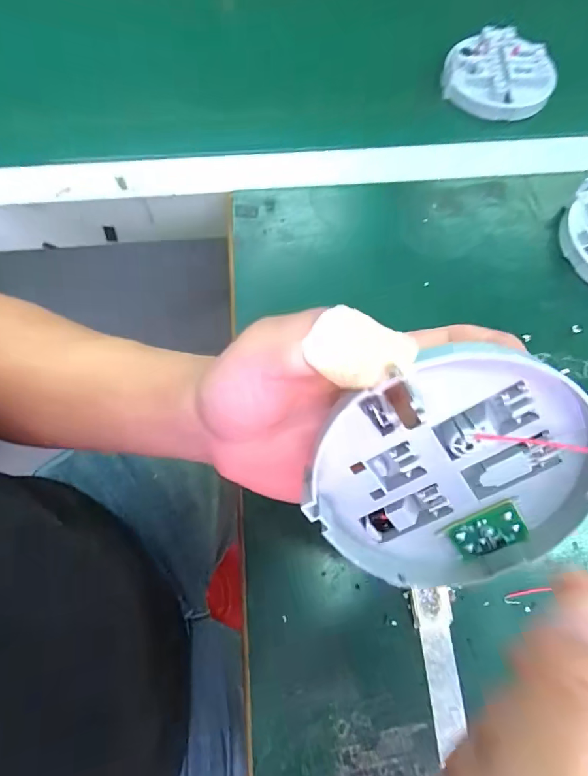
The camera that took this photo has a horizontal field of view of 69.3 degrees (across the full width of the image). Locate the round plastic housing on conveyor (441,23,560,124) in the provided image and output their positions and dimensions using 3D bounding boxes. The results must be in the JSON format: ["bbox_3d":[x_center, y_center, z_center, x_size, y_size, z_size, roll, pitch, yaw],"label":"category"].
[{"bbox_3d":[0.203,-0.306,0.417,0.099,0.023,0.092,0,78,-1],"label":"round plastic housing on conveyor"}]

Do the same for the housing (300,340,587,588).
[{"bbox_3d":[0.063,0.036,0.164,0.105,0.015,0.109,1,116,2],"label":"housing"}]

